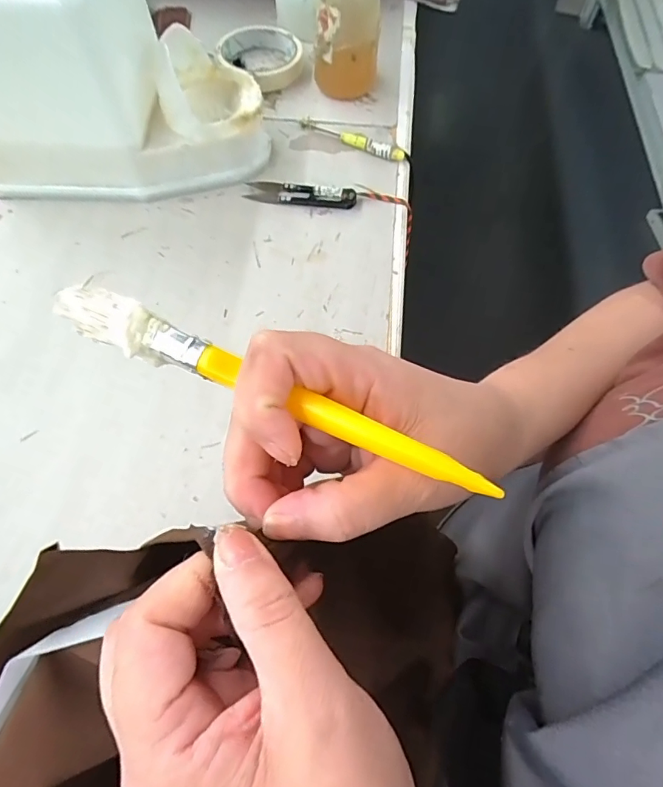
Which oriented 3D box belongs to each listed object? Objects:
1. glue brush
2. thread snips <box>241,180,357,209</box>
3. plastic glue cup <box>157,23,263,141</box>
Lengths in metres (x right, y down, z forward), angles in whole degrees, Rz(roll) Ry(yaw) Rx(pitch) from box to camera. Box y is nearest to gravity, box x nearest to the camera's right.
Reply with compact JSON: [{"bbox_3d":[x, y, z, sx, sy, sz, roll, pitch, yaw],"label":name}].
[{"bbox_3d":[-0.024,-0.003,0.170,0.168,0.009,0.016,23,66,7],"label":"glue brush"},{"bbox_3d":[-0.029,-0.183,0.445,0.101,0.011,0.025,9,64,4],"label":"thread snips"},{"bbox_3d":[-0.107,-0.268,0.416,0.081,0.061,0.083,-11,65,-8],"label":"plastic glue cup"}]

